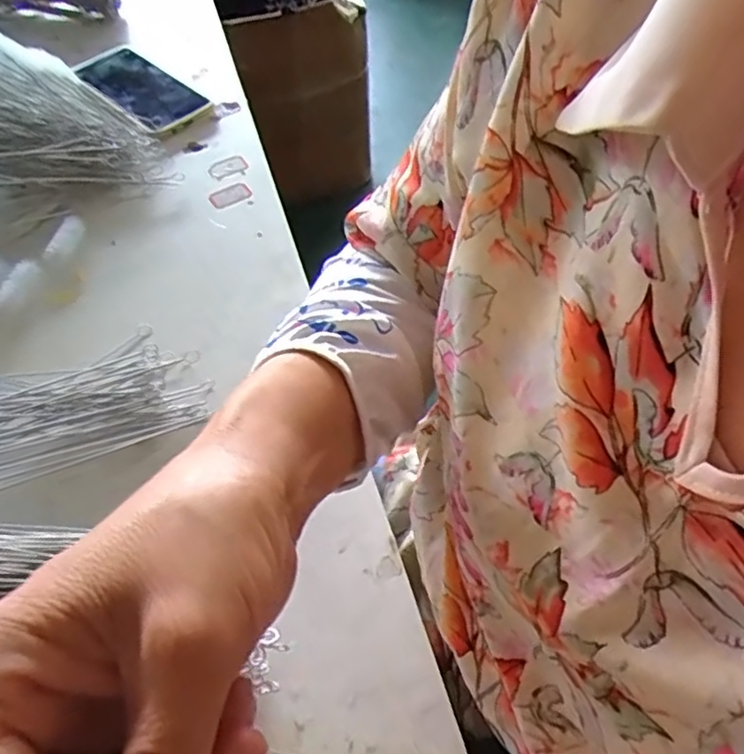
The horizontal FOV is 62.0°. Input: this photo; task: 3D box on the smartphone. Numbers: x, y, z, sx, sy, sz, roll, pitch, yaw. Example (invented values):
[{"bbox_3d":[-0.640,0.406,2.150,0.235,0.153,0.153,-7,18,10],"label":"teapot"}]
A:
[{"bbox_3d":[-0.245,-0.303,0.643,0.074,0.014,0.172,-39,63,-23],"label":"smartphone"}]

